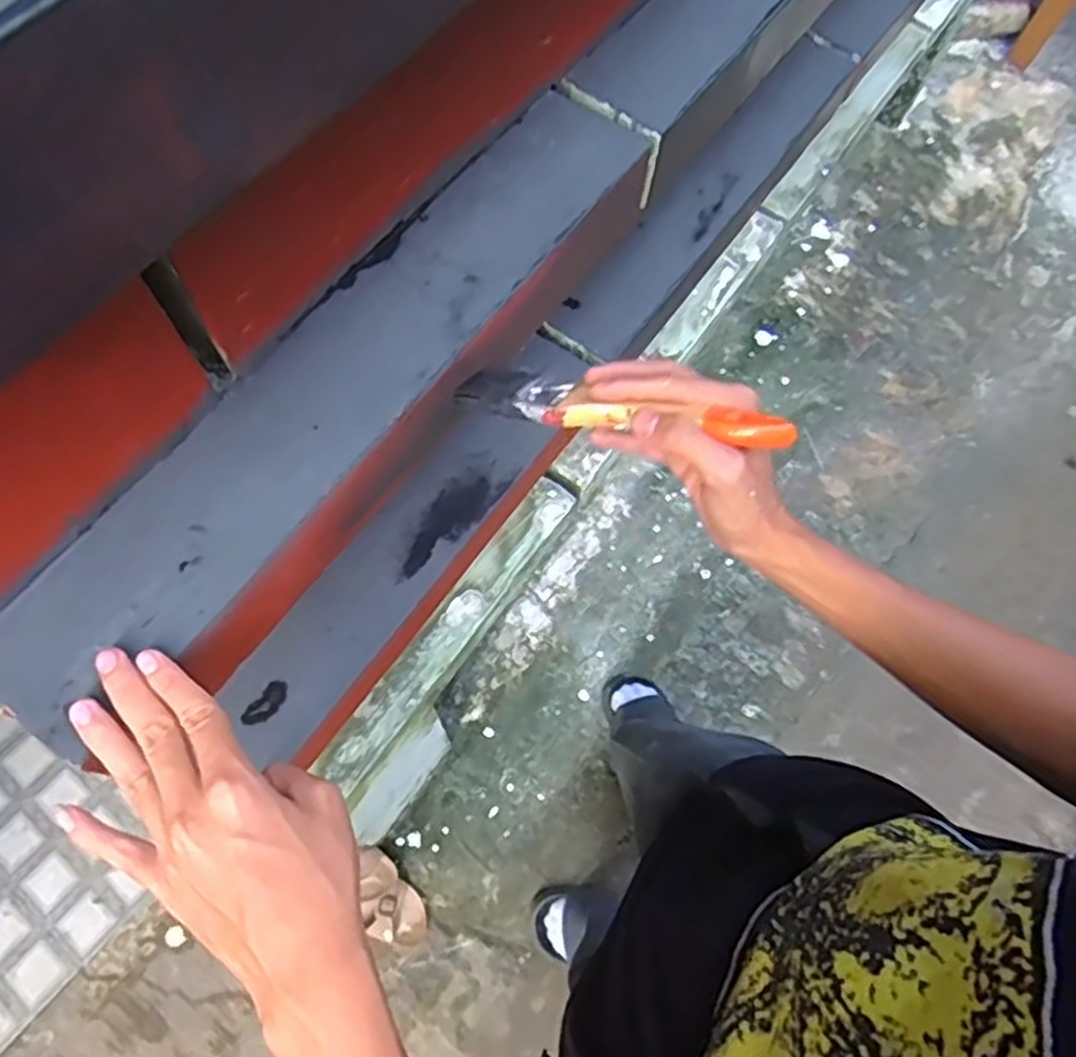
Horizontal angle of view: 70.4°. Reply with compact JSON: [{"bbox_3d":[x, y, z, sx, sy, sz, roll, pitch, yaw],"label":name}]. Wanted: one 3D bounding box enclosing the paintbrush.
[{"bbox_3d":[0.044,-0.071,0.454,0.208,0.024,0.041,13,67,21],"label":"paintbrush"}]

